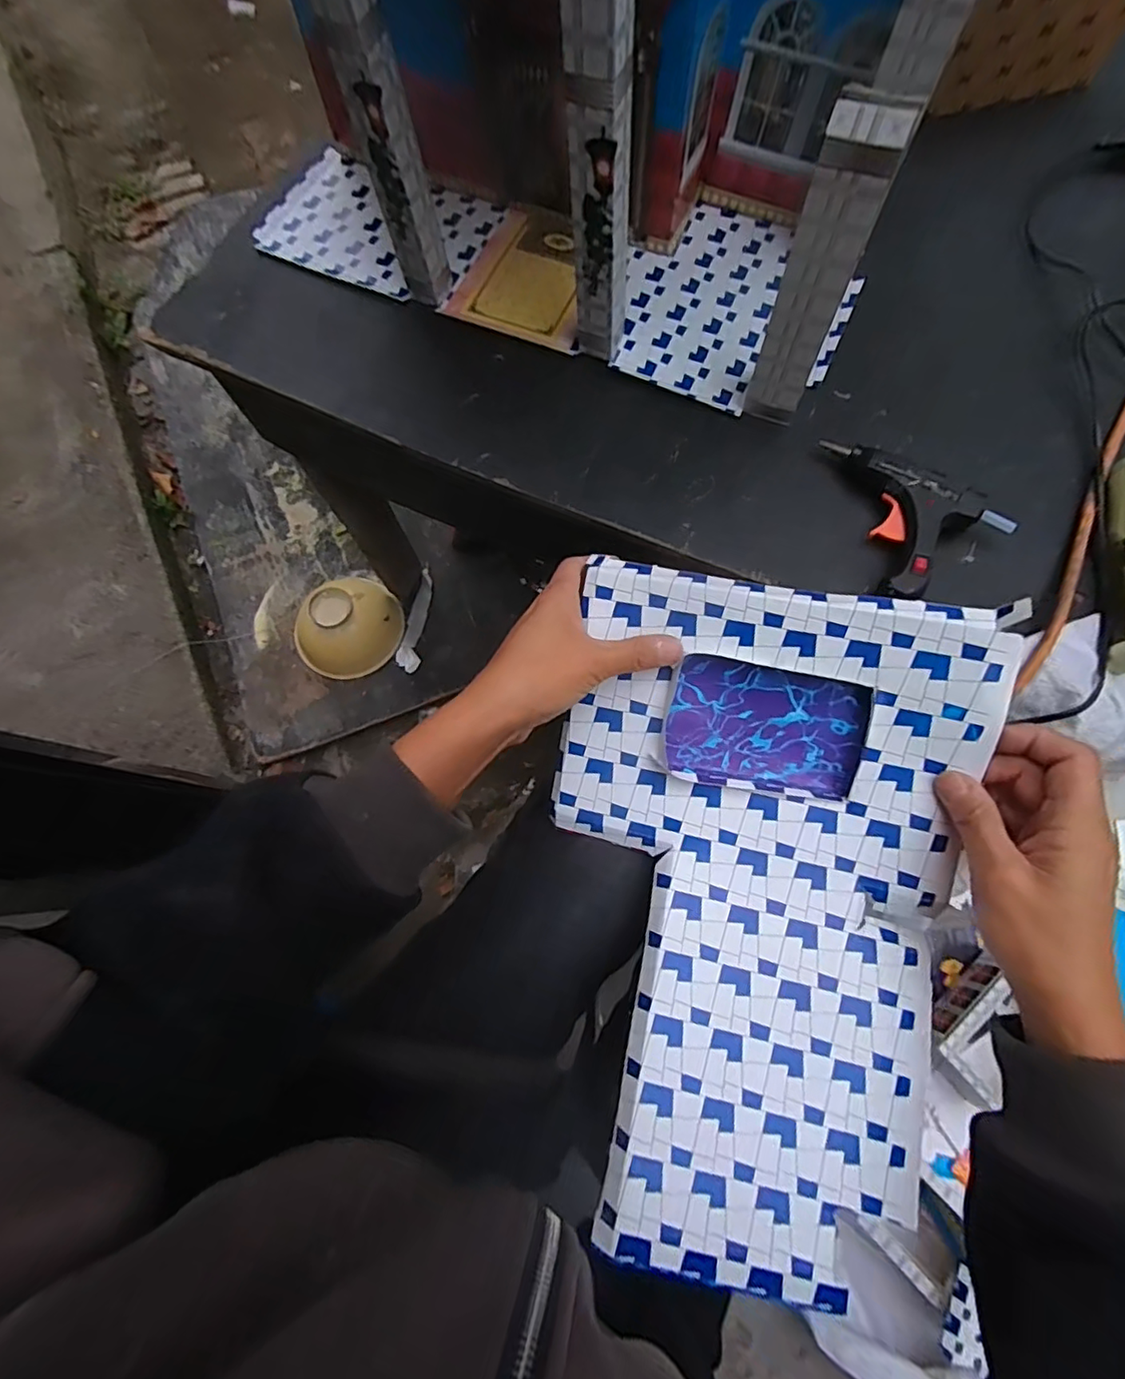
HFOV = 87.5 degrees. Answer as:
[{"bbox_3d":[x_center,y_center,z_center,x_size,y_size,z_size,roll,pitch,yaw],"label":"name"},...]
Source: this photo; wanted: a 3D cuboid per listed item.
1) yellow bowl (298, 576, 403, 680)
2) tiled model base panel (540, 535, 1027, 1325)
[{"bbox_3d":[-0.355,-0.108,0.970,0.159,0.082,0.168,0,75,1],"label":"yellow bowl"},{"bbox_3d":[0.102,0.117,0.342,0.231,0.059,0.361,11,85,11],"label":"tiled model base panel"}]

